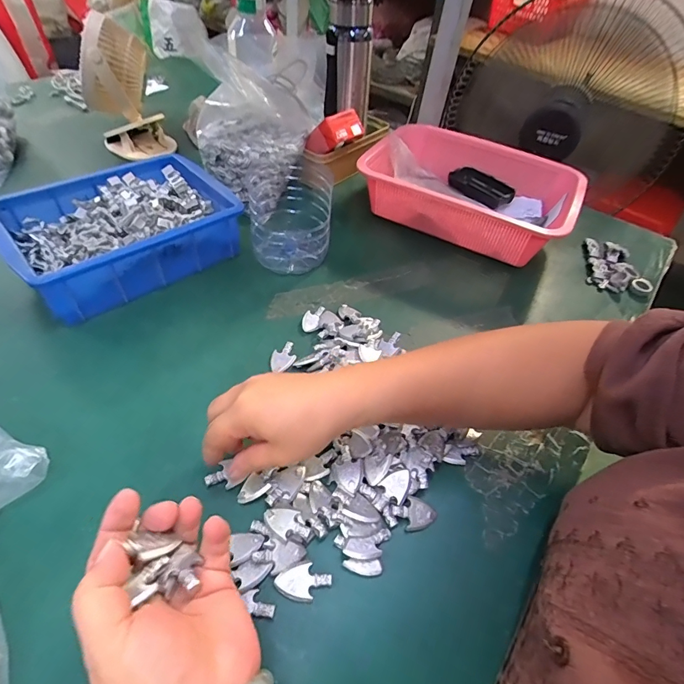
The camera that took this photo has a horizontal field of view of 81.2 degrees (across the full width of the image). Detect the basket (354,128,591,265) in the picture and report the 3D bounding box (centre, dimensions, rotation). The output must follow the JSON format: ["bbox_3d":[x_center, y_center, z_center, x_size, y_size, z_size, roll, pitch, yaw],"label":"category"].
[{"bbox_3d":[0.196,-0.230,0.619,0.290,0.090,0.223,26,50,15],"label":"basket"}]

